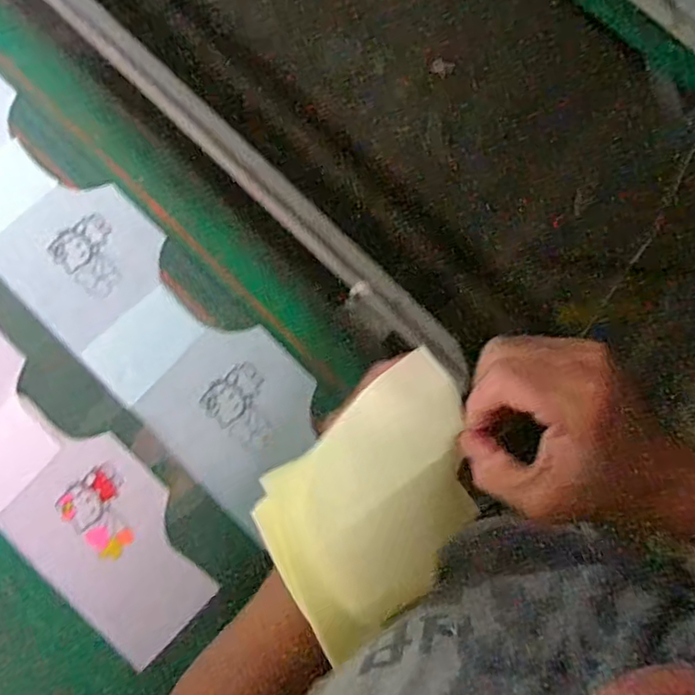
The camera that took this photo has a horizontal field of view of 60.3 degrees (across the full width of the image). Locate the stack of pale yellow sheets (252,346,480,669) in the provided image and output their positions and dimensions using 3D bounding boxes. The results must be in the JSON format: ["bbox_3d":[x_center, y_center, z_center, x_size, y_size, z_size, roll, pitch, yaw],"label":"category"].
[{"bbox_3d":[0.019,0.105,0.387,0.180,0.016,0.118,-41,75,19],"label":"stack of pale yellow sheets"}]

